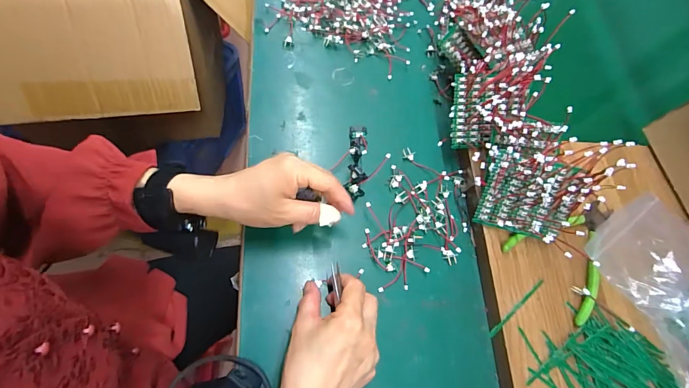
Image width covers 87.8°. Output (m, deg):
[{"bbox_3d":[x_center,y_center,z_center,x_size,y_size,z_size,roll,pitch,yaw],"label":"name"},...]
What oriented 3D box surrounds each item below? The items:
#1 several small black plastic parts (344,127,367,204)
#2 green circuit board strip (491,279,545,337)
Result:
[{"bbox_3d":[0.015,-0.039,0.420,0.023,0.016,0.093,5,69,0],"label":"several small black plastic parts"},{"bbox_3d":[0.175,0.113,0.361,0.084,0.004,0.005,-37,75,-15],"label":"green circuit board strip"}]

